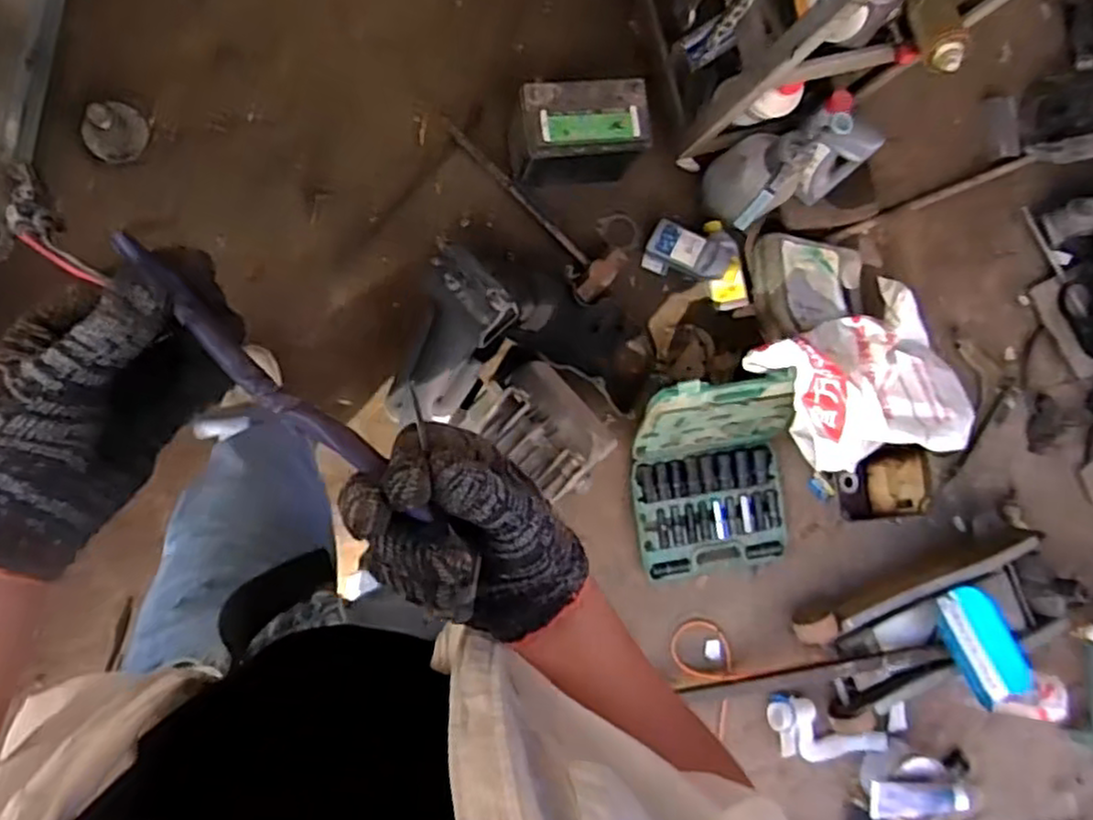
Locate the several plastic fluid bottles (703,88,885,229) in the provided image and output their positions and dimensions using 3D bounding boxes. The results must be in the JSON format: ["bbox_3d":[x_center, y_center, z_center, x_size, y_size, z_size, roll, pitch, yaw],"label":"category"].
[{"bbox_3d":[0.471,-0.480,1.359,0.259,0.333,0.159,-24,94,-11],"label":"several plastic fluid bottles"}]

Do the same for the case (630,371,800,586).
[{"bbox_3d":[0.354,0.130,1.419,0.329,0.253,0.403,-6,90,-12],"label":"case"}]

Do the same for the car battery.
[{"bbox_3d":[0.060,-0.521,1.379,0.242,0.207,0.132,-7,90,-12],"label":"car battery"}]

